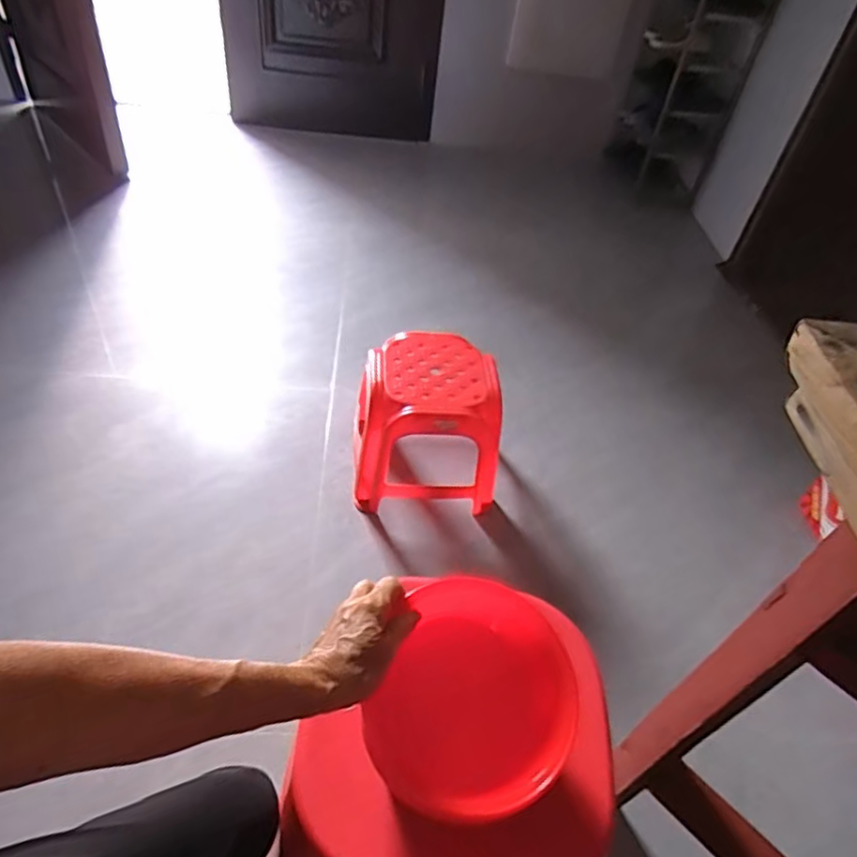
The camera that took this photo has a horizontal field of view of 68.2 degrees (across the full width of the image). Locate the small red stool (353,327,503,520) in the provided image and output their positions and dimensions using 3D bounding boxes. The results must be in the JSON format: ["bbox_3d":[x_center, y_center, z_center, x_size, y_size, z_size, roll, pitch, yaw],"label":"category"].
[{"bbox_3d":[-0.003,-0.018,1.307,0.276,0.243,0.269,4,46,-5],"label":"small red stool"}]

